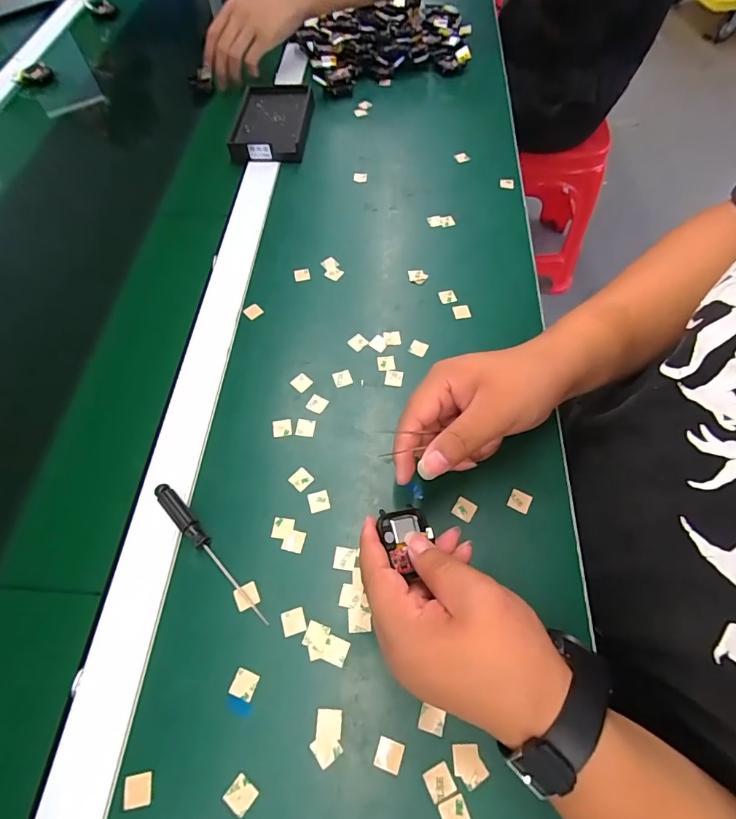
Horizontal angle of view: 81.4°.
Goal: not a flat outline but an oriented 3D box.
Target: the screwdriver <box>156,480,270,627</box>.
[{"bbox_3d":[-0.116,0.103,0.313,0.014,0.014,0.129,-41,68,-18],"label":"screwdriver"}]

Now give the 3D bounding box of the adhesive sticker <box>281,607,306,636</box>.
[{"bbox_3d":[-0.052,0.147,0.297,0.016,0.004,0.015,-16,62,-8],"label":"adhesive sticker"}]

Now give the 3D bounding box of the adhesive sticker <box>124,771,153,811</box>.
[{"bbox_3d":[-0.137,0.228,0.256,0.017,0.004,0.017,-14,55,-2],"label":"adhesive sticker"}]

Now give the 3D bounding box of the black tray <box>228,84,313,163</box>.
[{"bbox_3d":[-0.126,-0.376,0.560,0.096,0.024,0.143,0,62,3],"label":"black tray"}]

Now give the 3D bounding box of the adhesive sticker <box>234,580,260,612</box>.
[{"bbox_3d":[-0.086,0.133,0.305,0.016,0.004,0.016,-24,63,-17],"label":"adhesive sticker"}]

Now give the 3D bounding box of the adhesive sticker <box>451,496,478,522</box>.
[{"bbox_3d":[0.075,0.077,0.330,0.016,0.004,0.016,28,67,16],"label":"adhesive sticker"}]

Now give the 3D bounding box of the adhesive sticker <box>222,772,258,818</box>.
[{"bbox_3d":[-0.075,0.229,0.254,0.016,0.004,0.015,33,61,20],"label":"adhesive sticker"}]

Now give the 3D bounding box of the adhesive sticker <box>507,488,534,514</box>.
[{"bbox_3d":[0.118,0.070,0.332,0.016,0.004,0.016,24,66,14],"label":"adhesive sticker"}]

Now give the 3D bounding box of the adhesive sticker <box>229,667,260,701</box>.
[{"bbox_3d":[-0.081,0.180,0.280,0.016,0.004,0.016,16,62,10],"label":"adhesive sticker"}]

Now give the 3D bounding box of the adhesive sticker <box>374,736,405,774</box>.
[{"bbox_3d":[0.013,0.211,0.262,0.016,0.004,0.015,14,58,13],"label":"adhesive sticker"}]

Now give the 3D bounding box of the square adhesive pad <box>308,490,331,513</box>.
[{"bbox_3d":[-0.039,0.072,0.336,0.016,0.004,0.016,-15,62,-7],"label":"square adhesive pad"}]

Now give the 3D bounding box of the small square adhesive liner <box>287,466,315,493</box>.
[{"bbox_3d":[-0.054,0.055,0.343,0.015,0.004,0.016,40,70,20],"label":"small square adhesive liner"}]

